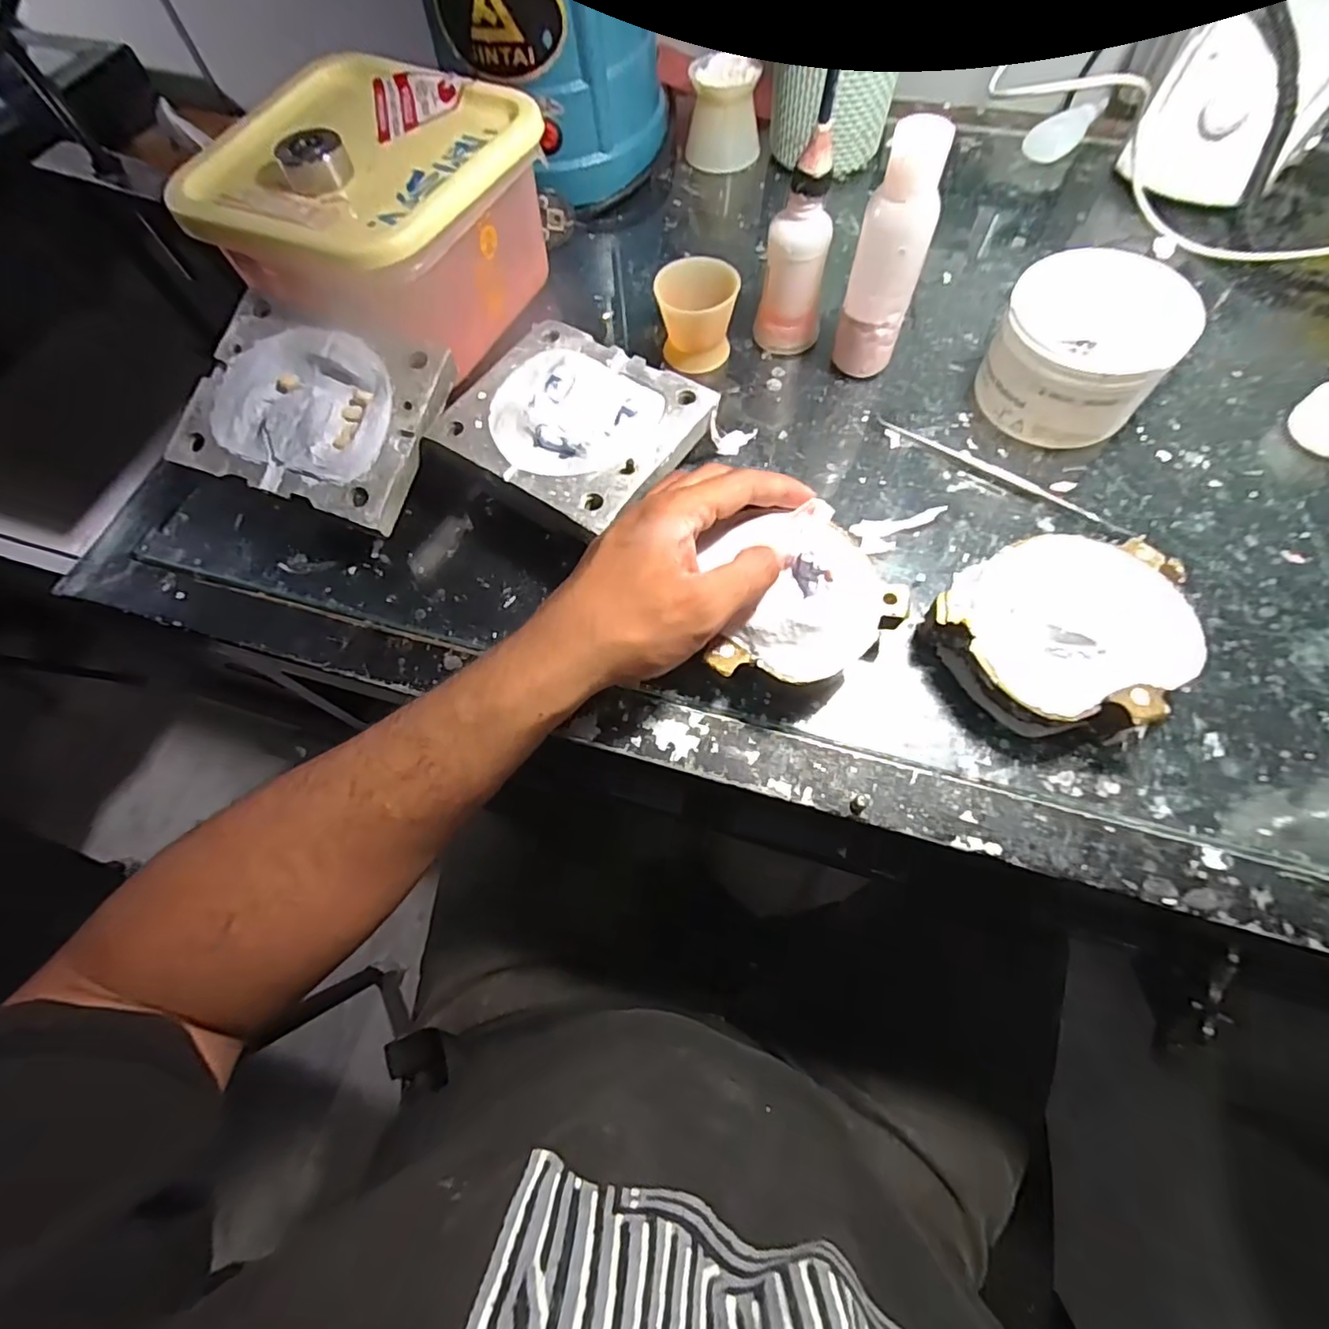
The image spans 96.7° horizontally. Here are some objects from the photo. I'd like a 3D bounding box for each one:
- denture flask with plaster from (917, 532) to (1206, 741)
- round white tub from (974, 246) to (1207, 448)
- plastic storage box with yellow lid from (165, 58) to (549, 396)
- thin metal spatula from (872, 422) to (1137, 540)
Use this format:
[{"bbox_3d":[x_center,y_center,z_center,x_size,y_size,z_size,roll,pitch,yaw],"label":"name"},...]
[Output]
[{"bbox_3d":[0.198,-0.017,0.291,0.112,0.038,0.102,-1,66,3],"label":"denture flask with plaster"},{"bbox_3d":[0.237,-0.179,0.342,0.089,0.069,0.081,-1,66,3],"label":"round white tub"},{"bbox_3d":[-0.169,-0.278,0.375,0.164,0.093,0.173,21,69,12],"label":"plastic storage box with yellow lid"},{"bbox_3d":[0.200,-0.113,0.350,0.156,0.004,0.008,33,72,16],"label":"thin metal spatula"}]

